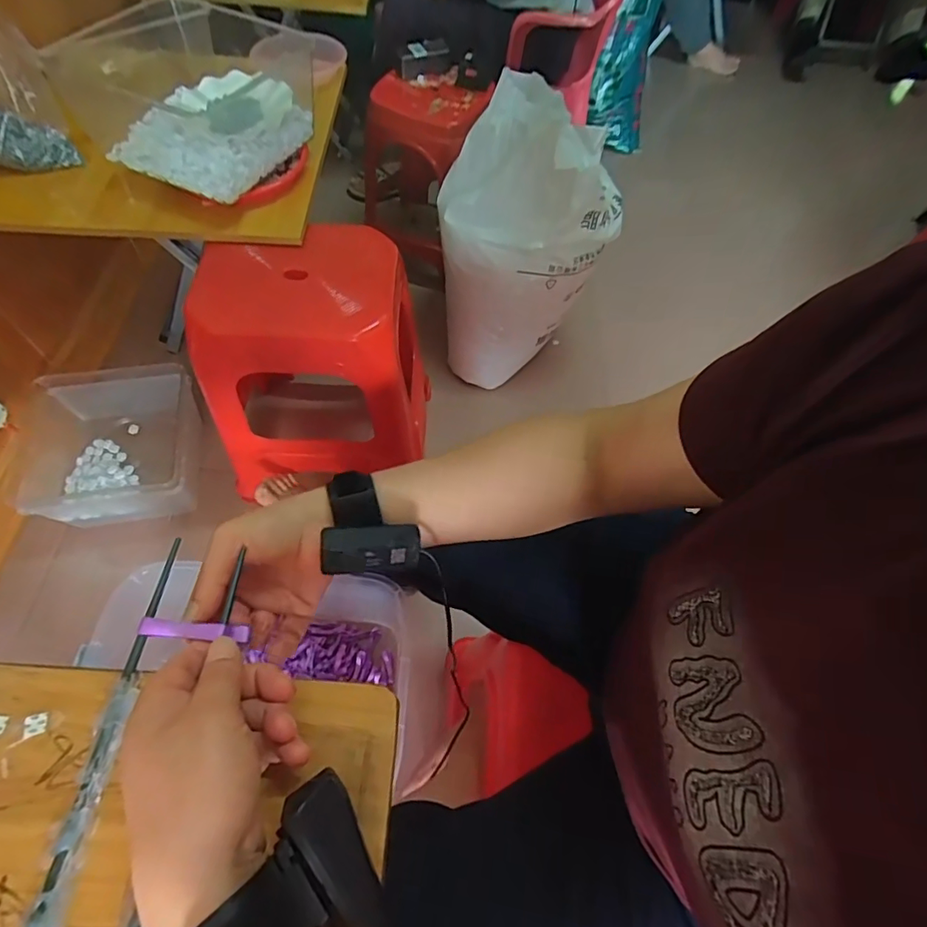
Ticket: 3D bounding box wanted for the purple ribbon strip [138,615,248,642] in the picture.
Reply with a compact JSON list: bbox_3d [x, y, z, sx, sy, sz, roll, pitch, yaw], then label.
[{"bbox_3d":[-0.170,0.104,0.323,0.063,0.008,0.011,6,60,-5],"label":"purple ribbon strip"}]

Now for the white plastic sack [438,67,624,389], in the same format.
[{"bbox_3d":[0.136,-0.495,1.154,0.344,0.563,0.282,-10,61,-10],"label":"white plastic sack"}]

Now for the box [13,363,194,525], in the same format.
[{"bbox_3d":[-0.732,-0.036,1.111,0.340,0.150,0.319,-8,61,-9],"label":"box"}]

